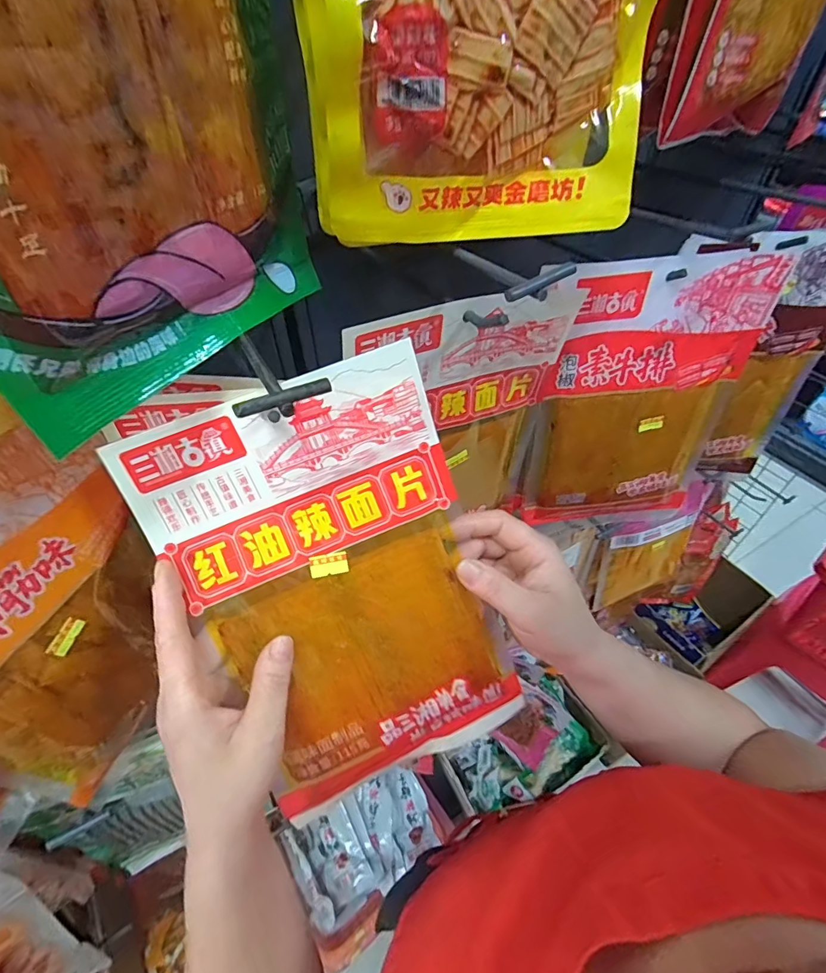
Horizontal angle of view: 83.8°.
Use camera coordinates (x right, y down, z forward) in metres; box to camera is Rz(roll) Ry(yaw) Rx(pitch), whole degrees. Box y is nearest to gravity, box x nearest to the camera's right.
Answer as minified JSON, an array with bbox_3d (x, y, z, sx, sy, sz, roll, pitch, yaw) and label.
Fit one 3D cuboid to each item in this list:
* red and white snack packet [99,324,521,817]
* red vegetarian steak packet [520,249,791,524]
[{"bbox_3d":[-0.040,0.066,0.277,0.171,0.251,0.021,-22,10,-9],"label":"red and white snack packet"},{"bbox_3d":[0.198,-0.069,0.408,0.167,0.245,0.044,-12,47,-11],"label":"red vegetarian steak packet"}]

